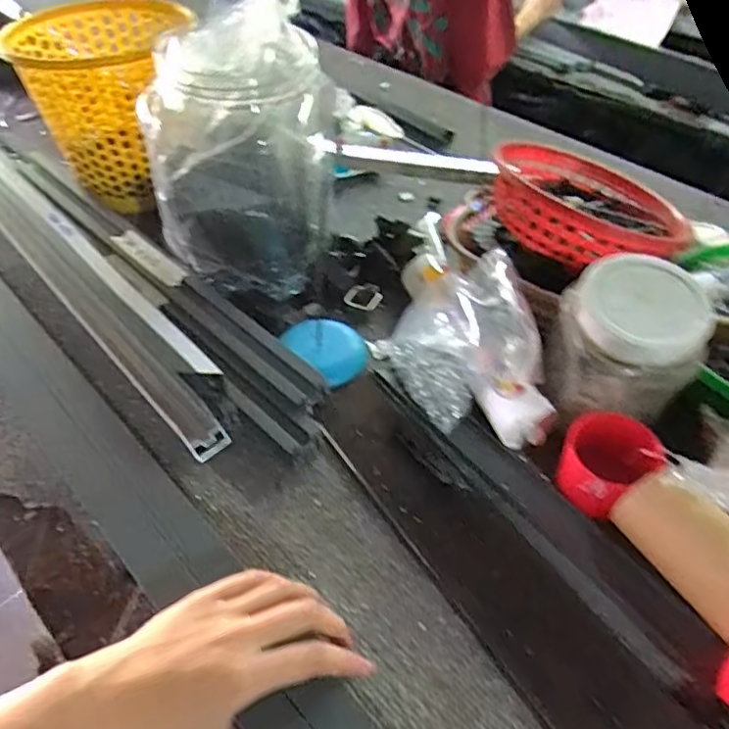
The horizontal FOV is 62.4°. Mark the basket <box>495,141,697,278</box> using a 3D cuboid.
[{"bbox_3d":[0.201,-0.145,0.560,0.152,0.066,0.157,2,47,2],"label":"basket"}]

